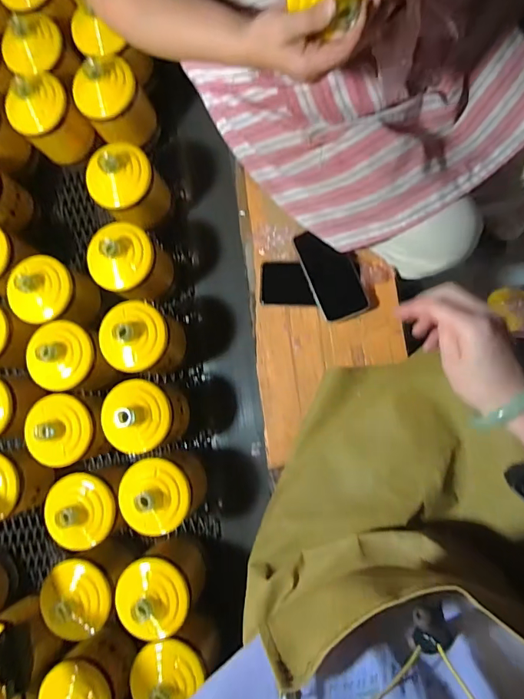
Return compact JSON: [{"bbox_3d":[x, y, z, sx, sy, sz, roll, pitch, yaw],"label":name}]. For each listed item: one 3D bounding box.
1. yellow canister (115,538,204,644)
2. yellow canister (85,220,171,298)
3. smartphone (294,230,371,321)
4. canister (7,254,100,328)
[{"bbox_3d":[-0.139,0.333,0.606,0.090,0.147,0.095,-1,84,6],"label":"yellow canister"},{"bbox_3d":[-0.196,-0.127,0.647,0.095,0.112,0.098,20,86,9],"label":"yellow canister"},{"bbox_3d":[0.111,-0.122,0.684,0.075,0.014,0.146,-21,88,-1],"label":"smartphone"},{"bbox_3d":[-0.318,-0.080,0.690,0.081,0.185,0.101,12,86,7],"label":"canister"}]

